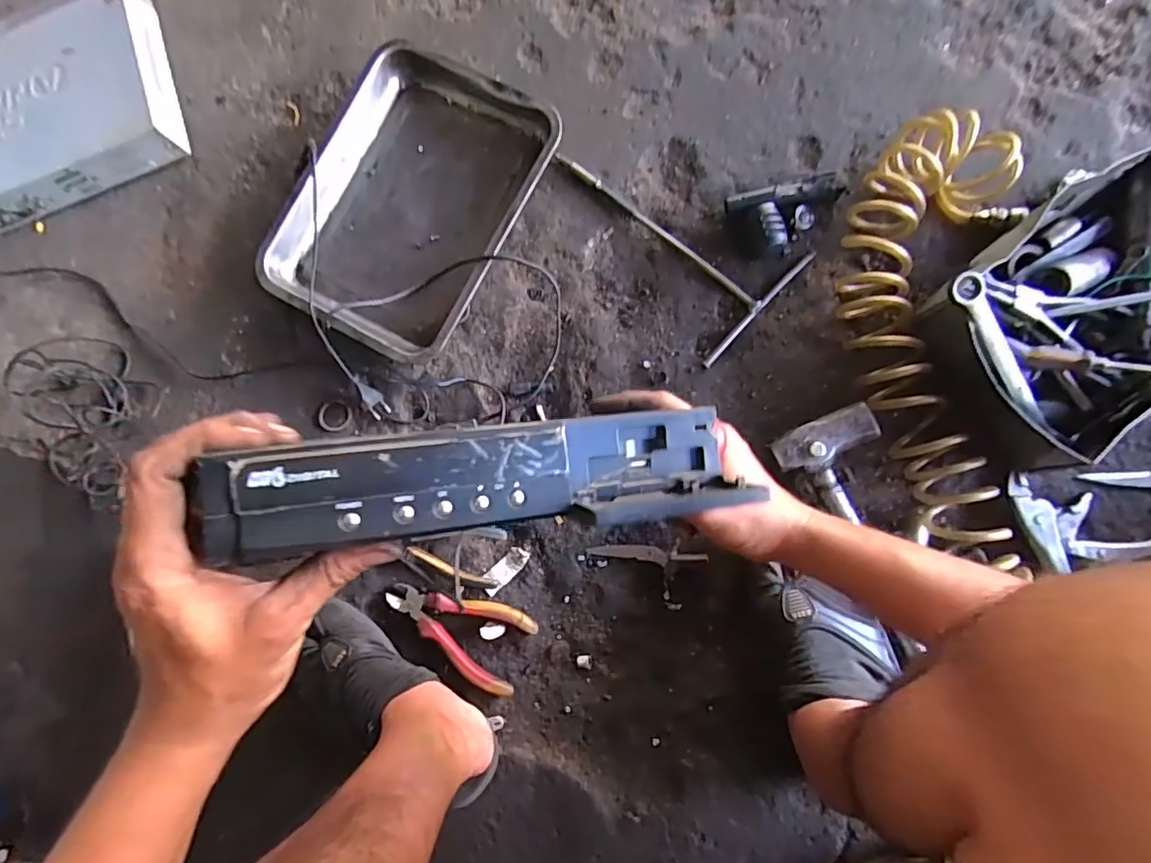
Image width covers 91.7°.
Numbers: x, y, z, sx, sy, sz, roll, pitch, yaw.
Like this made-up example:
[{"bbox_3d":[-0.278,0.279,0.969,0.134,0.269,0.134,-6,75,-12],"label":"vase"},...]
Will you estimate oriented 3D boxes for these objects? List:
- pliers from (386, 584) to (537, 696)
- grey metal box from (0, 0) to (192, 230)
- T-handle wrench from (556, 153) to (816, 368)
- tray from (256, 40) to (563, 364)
[{"bbox_3d":[-0.135,0.222,0.645,0.172,0.030,0.090,28,88,8],"label":"pliers"},{"bbox_3d":[-0.758,-0.417,0.755,0.442,0.064,0.256,-22,82,4],"label":"grey metal box"},{"bbox_3d":[0.103,-0.240,0.663,0.305,0.012,0.166,43,90,8],"label":"T-handle wrench"},{"bbox_3d":[-0.206,-0.279,0.687,0.269,0.043,0.345,29,88,8],"label":"tray"}]

